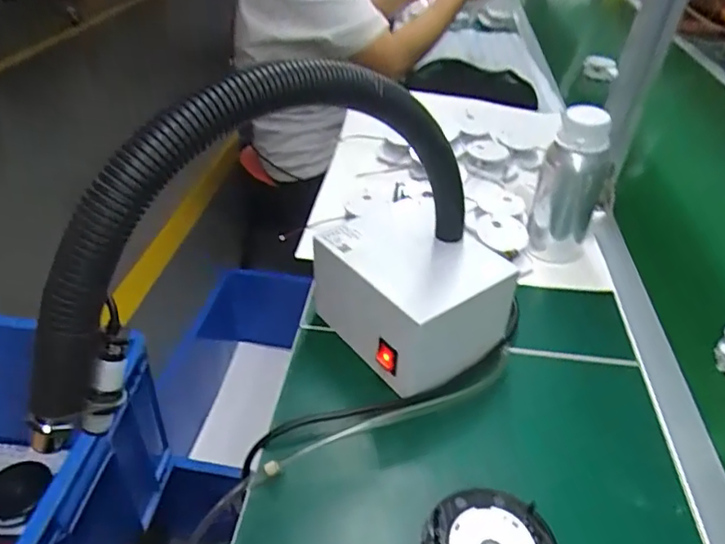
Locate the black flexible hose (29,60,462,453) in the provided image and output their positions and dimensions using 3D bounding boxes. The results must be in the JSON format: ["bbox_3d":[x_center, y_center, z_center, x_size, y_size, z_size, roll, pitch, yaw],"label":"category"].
[{"bbox_3d":[-0.056,-0.049,0.378,0.368,0.169,0.051,-29,49,-35],"label":"black flexible hose"}]

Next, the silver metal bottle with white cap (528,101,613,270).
[{"bbox_3d":[0.245,-0.101,0.651,0.076,0.174,0.055,20,41,18],"label":"silver metal bottle with white cap"}]

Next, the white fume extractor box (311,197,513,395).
[{"bbox_3d":[0.041,0.008,0.535,0.127,0.102,0.165,-24,46,-31],"label":"white fume extractor box"}]

